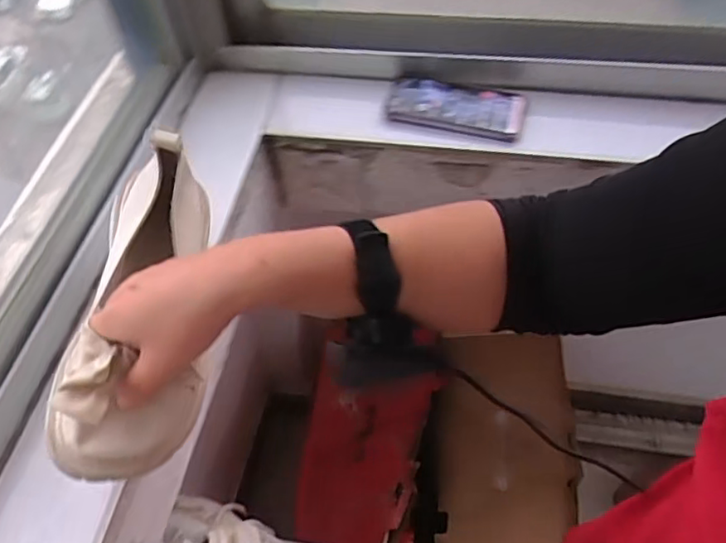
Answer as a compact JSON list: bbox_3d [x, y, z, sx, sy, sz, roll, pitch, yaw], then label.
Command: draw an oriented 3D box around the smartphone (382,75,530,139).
[{"bbox_3d":[0.107,-0.191,0.710,0.155,0.015,0.081,9,54,9],"label":"smartphone"}]

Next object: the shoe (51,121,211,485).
[{"bbox_3d":[-0.166,0.017,0.451,0.088,0.083,0.251,0,60,3],"label":"shoe"}]

